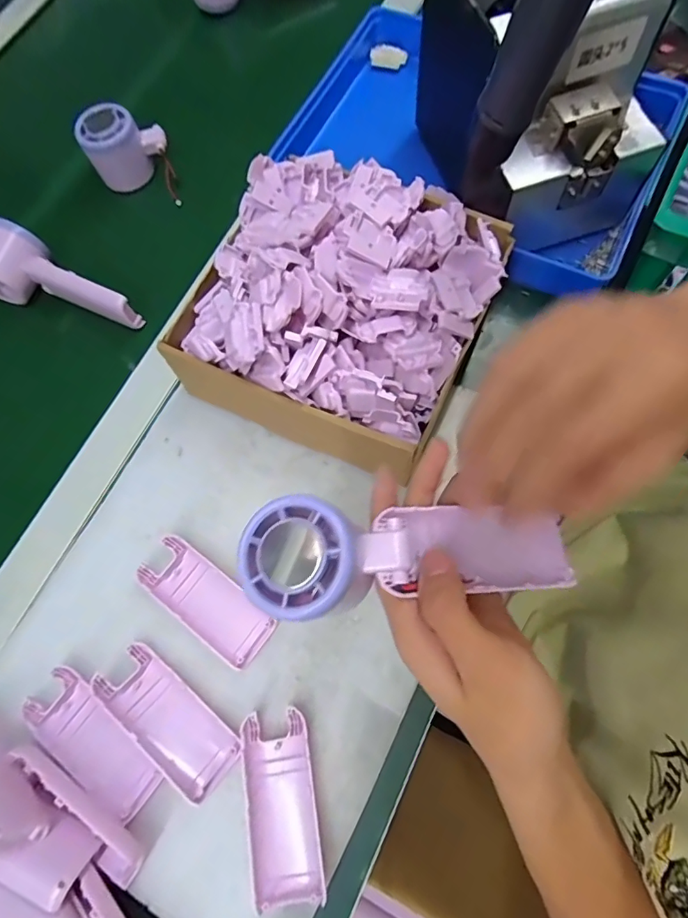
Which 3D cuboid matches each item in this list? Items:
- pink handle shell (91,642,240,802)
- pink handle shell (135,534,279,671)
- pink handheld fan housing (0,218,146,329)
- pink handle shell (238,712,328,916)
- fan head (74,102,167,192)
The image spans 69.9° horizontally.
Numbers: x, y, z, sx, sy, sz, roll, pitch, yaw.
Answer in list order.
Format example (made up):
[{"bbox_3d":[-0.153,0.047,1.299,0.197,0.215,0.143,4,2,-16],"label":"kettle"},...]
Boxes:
[{"bbox_3d":[-0.116,0.169,0.323,0.102,0.020,0.040,37,78,14],"label":"pink handle shell"},{"bbox_3d":[-0.098,0.100,0.352,0.103,0.011,0.042,36,78,14],"label":"pink handle shell"},{"bbox_3d":[-0.256,-0.150,0.433,0.144,0.045,0.058,29,76,12],"label":"pink handheld fan housing"},{"bbox_3d":[-0.039,0.215,0.309,0.042,0.019,0.100,-10,71,1],"label":"pink handle shell"},{"bbox_3d":[-0.218,-0.313,0.489,0.076,0.051,0.054,-29,72,-6],"label":"fan head"}]

